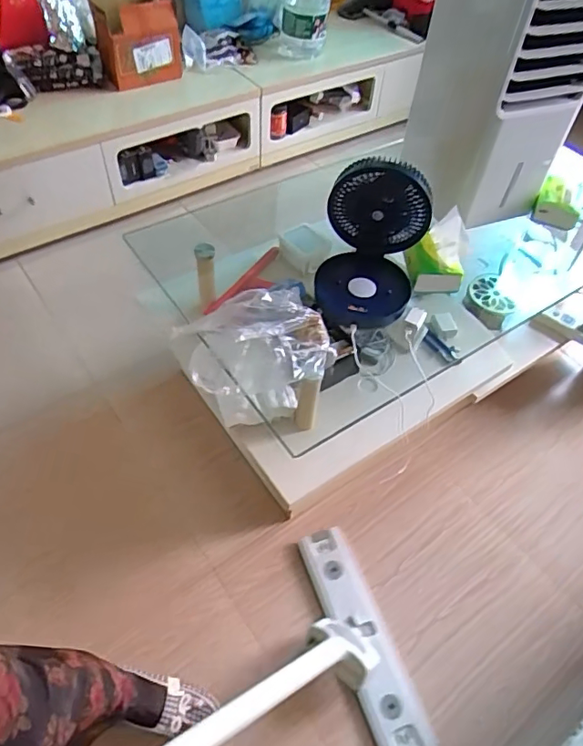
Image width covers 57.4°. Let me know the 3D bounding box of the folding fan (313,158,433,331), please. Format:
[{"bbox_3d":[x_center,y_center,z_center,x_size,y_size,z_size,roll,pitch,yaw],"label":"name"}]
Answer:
[{"bbox_3d":[0.144,-0.222,0.975,0.185,0.249,0.172,12,51,6],"label":"folding fan"}]

